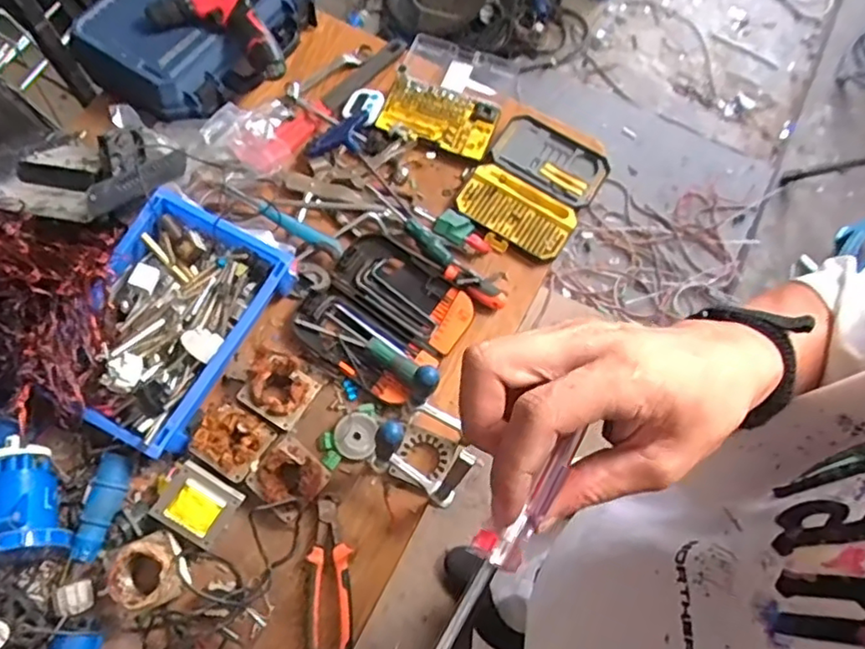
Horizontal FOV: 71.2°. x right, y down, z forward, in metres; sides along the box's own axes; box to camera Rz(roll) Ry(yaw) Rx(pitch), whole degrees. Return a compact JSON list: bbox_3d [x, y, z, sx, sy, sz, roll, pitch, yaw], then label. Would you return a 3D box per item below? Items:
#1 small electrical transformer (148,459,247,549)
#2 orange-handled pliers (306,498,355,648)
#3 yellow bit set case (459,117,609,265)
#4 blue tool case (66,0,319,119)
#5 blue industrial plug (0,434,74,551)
[{"bbox_3d":[-0.291,0.223,0.748,0.085,0.037,0.076,37,68,-12],"label":"small electrical transformer"},{"bbox_3d":[-0.129,0.319,0.763,0.055,0.023,0.185,0,68,-3],"label":"orange-handled pliers"},{"bbox_3d":[0.163,-0.225,0.983,0.181,0.023,0.239,30,69,9],"label":"yellow bit set case"},{"bbox_3d":[-0.378,-0.497,0.984,0.273,0.102,0.358,38,71,13],"label":"blue tool case"},{"bbox_3d":[-0.494,0.207,0.728,0.084,0.105,0.143,-16,69,-9],"label":"blue industrial plug"}]

